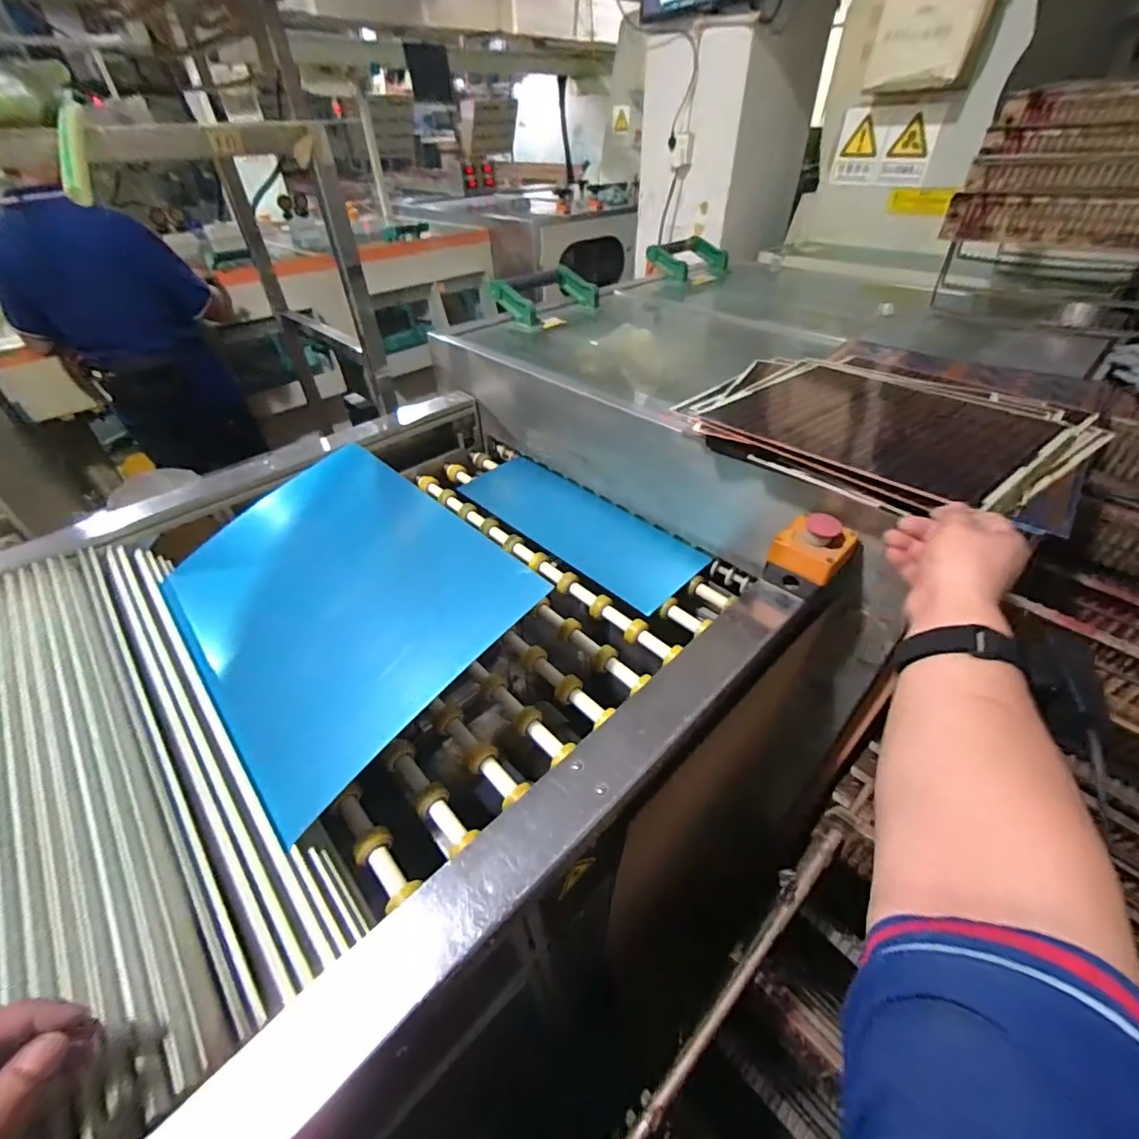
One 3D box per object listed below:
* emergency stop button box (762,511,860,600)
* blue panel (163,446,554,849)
[{"bbox_3d":[0.285,-0.014,0.589,0.080,0.093,0.074,-37,53,-27],"label":"emergency stop button box"},{"bbox_3d":[-0.296,0.020,0.634,0.466,0.074,0.352,33,57,32],"label":"blue panel"}]

